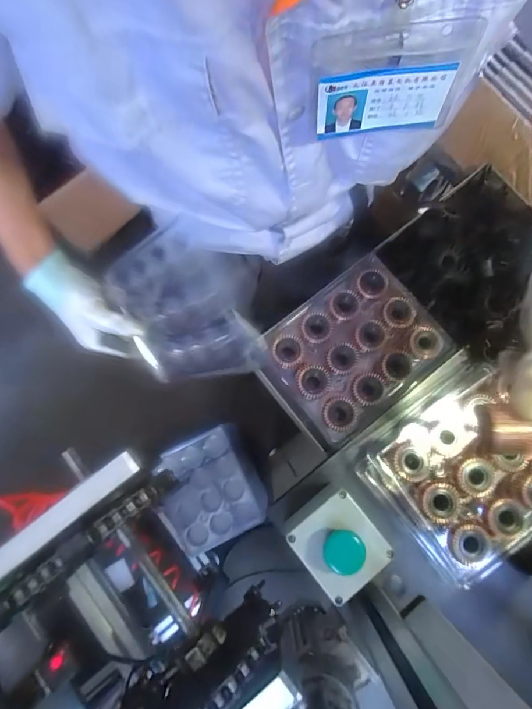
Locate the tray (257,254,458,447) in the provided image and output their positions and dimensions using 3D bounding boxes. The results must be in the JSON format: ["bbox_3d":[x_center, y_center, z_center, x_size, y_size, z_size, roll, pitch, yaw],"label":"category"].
[{"bbox_3d":[0.108,-0.009,0.487,0.206,0.039,0.158,-39,82,-7],"label":"tray"}]

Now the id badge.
[{"bbox_3d":[0.080,-0.180,0.269,0.099,0.076,0.011,-4,73,1],"label":"id badge"}]

